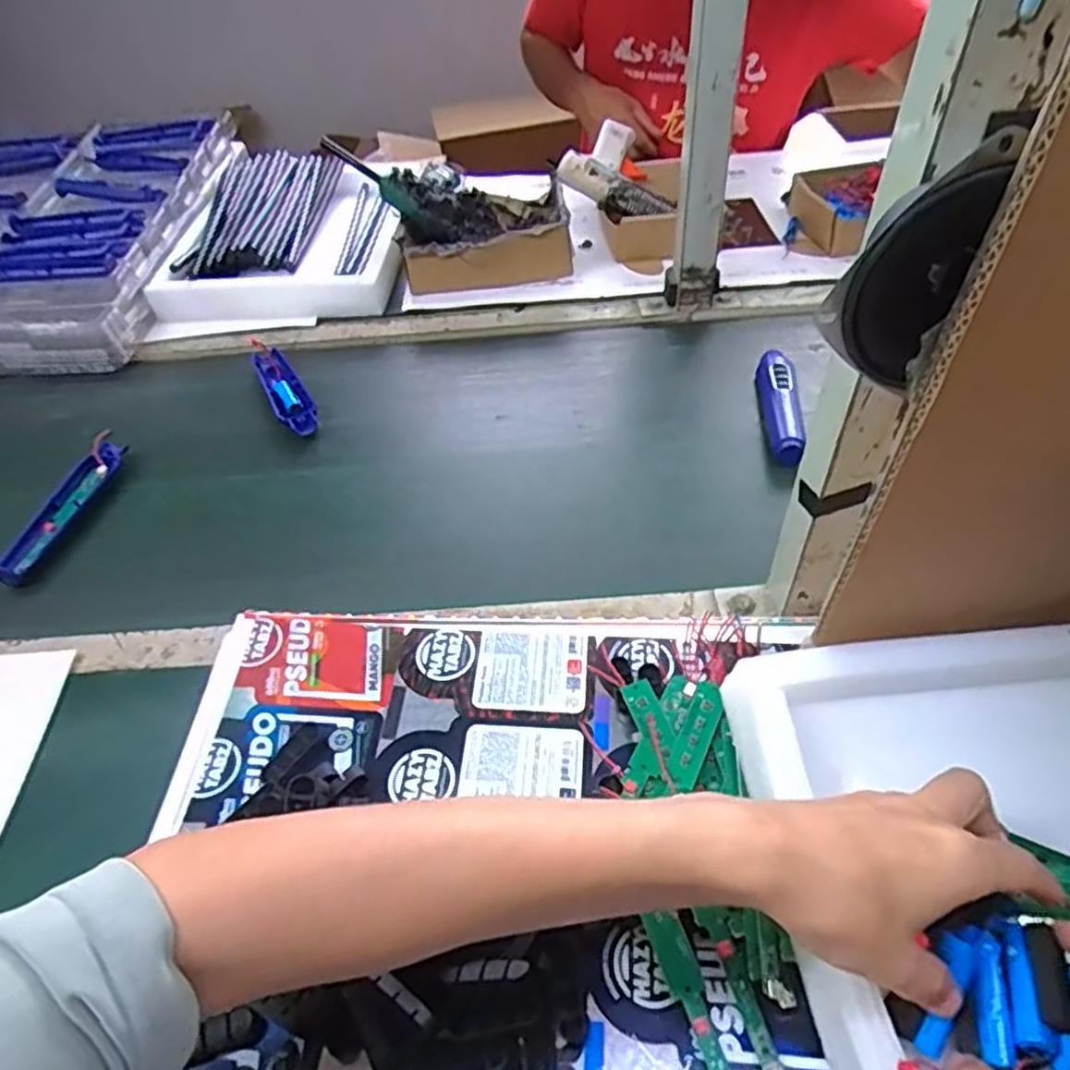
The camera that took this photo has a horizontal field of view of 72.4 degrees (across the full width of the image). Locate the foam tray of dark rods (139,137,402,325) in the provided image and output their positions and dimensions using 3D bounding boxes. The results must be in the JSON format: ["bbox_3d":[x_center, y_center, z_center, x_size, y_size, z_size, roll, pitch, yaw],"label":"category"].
[{"bbox_3d":[-0.323,-0.414,0.998,0.290,0.066,0.392,-2,47,1],"label":"foam tray of dark rods"}]

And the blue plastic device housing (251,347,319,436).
[{"bbox_3d":[-0.270,-0.153,0.787,0.038,0.015,0.153,-24,50,-19],"label":"blue plastic device housing"}]

